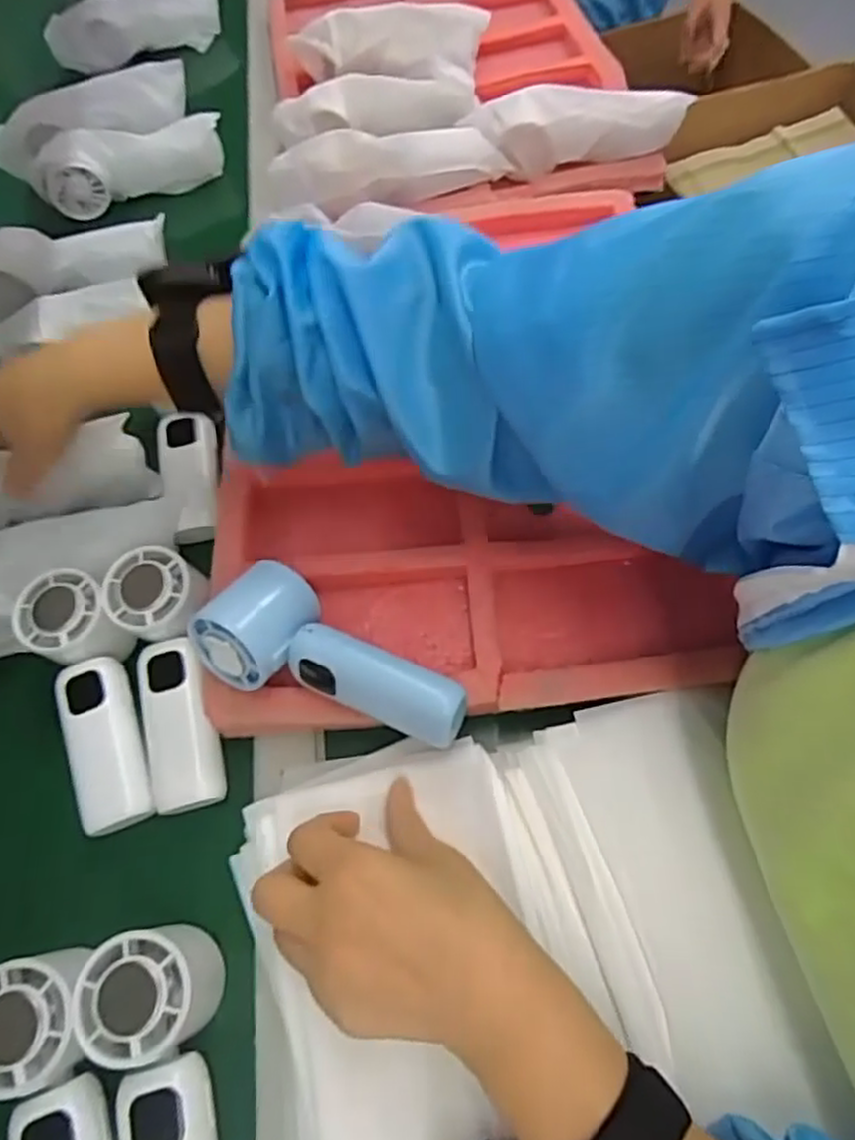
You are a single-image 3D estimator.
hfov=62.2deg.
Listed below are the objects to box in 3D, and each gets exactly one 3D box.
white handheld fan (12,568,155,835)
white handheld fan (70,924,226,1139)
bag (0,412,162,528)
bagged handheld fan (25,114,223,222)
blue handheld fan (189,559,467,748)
[{"bbox_3d":[-0.201,0.077,0.430,0.050,0.039,0.155,-20,77,-9],"label":"white handheld fan"},{"bbox_3d":[-0.122,0.247,0.319,0.053,0.048,0.152,-11,62,-4],"label":"white handheld fan"},{"bbox_3d":[-0.284,-0.059,0.490,0.175,0.050,0.056,-22,63,-22],"label":"bag"},{"bbox_3d":[-0.294,-0.398,0.697,0.183,0.057,0.042,-11,62,-4],"label":"bagged handheld fan"},{"bbox_3d":[-0.056,0.058,0.389,0.148,0.049,0.068,34,68,18],"label":"blue handheld fan"}]

